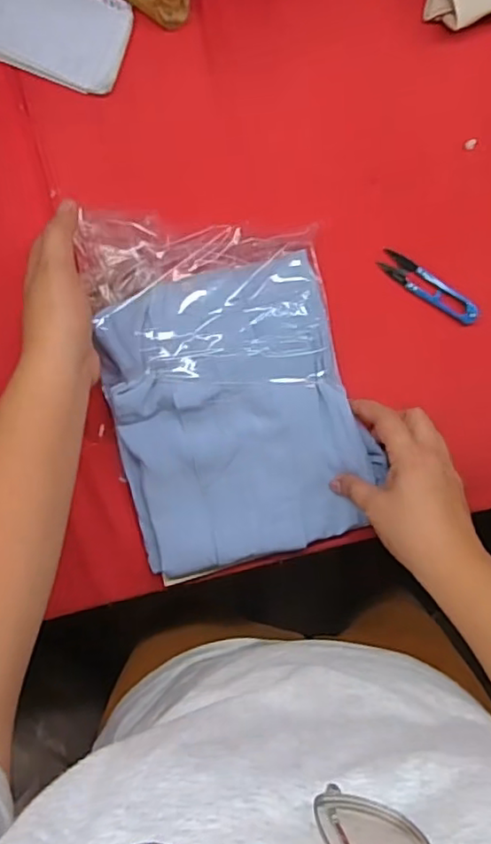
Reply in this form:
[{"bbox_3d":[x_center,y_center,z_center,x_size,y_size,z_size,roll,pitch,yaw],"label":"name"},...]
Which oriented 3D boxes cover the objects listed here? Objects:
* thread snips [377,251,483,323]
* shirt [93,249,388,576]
[{"bbox_3d":[0.170,-0.122,0.558,0.105,0.016,0.023,31,86,-1],"label":"thread snips"},{"bbox_3d":[-0.006,-0.006,0.522,0.207,0.055,0.243,-13,87,-3],"label":"shirt"}]

